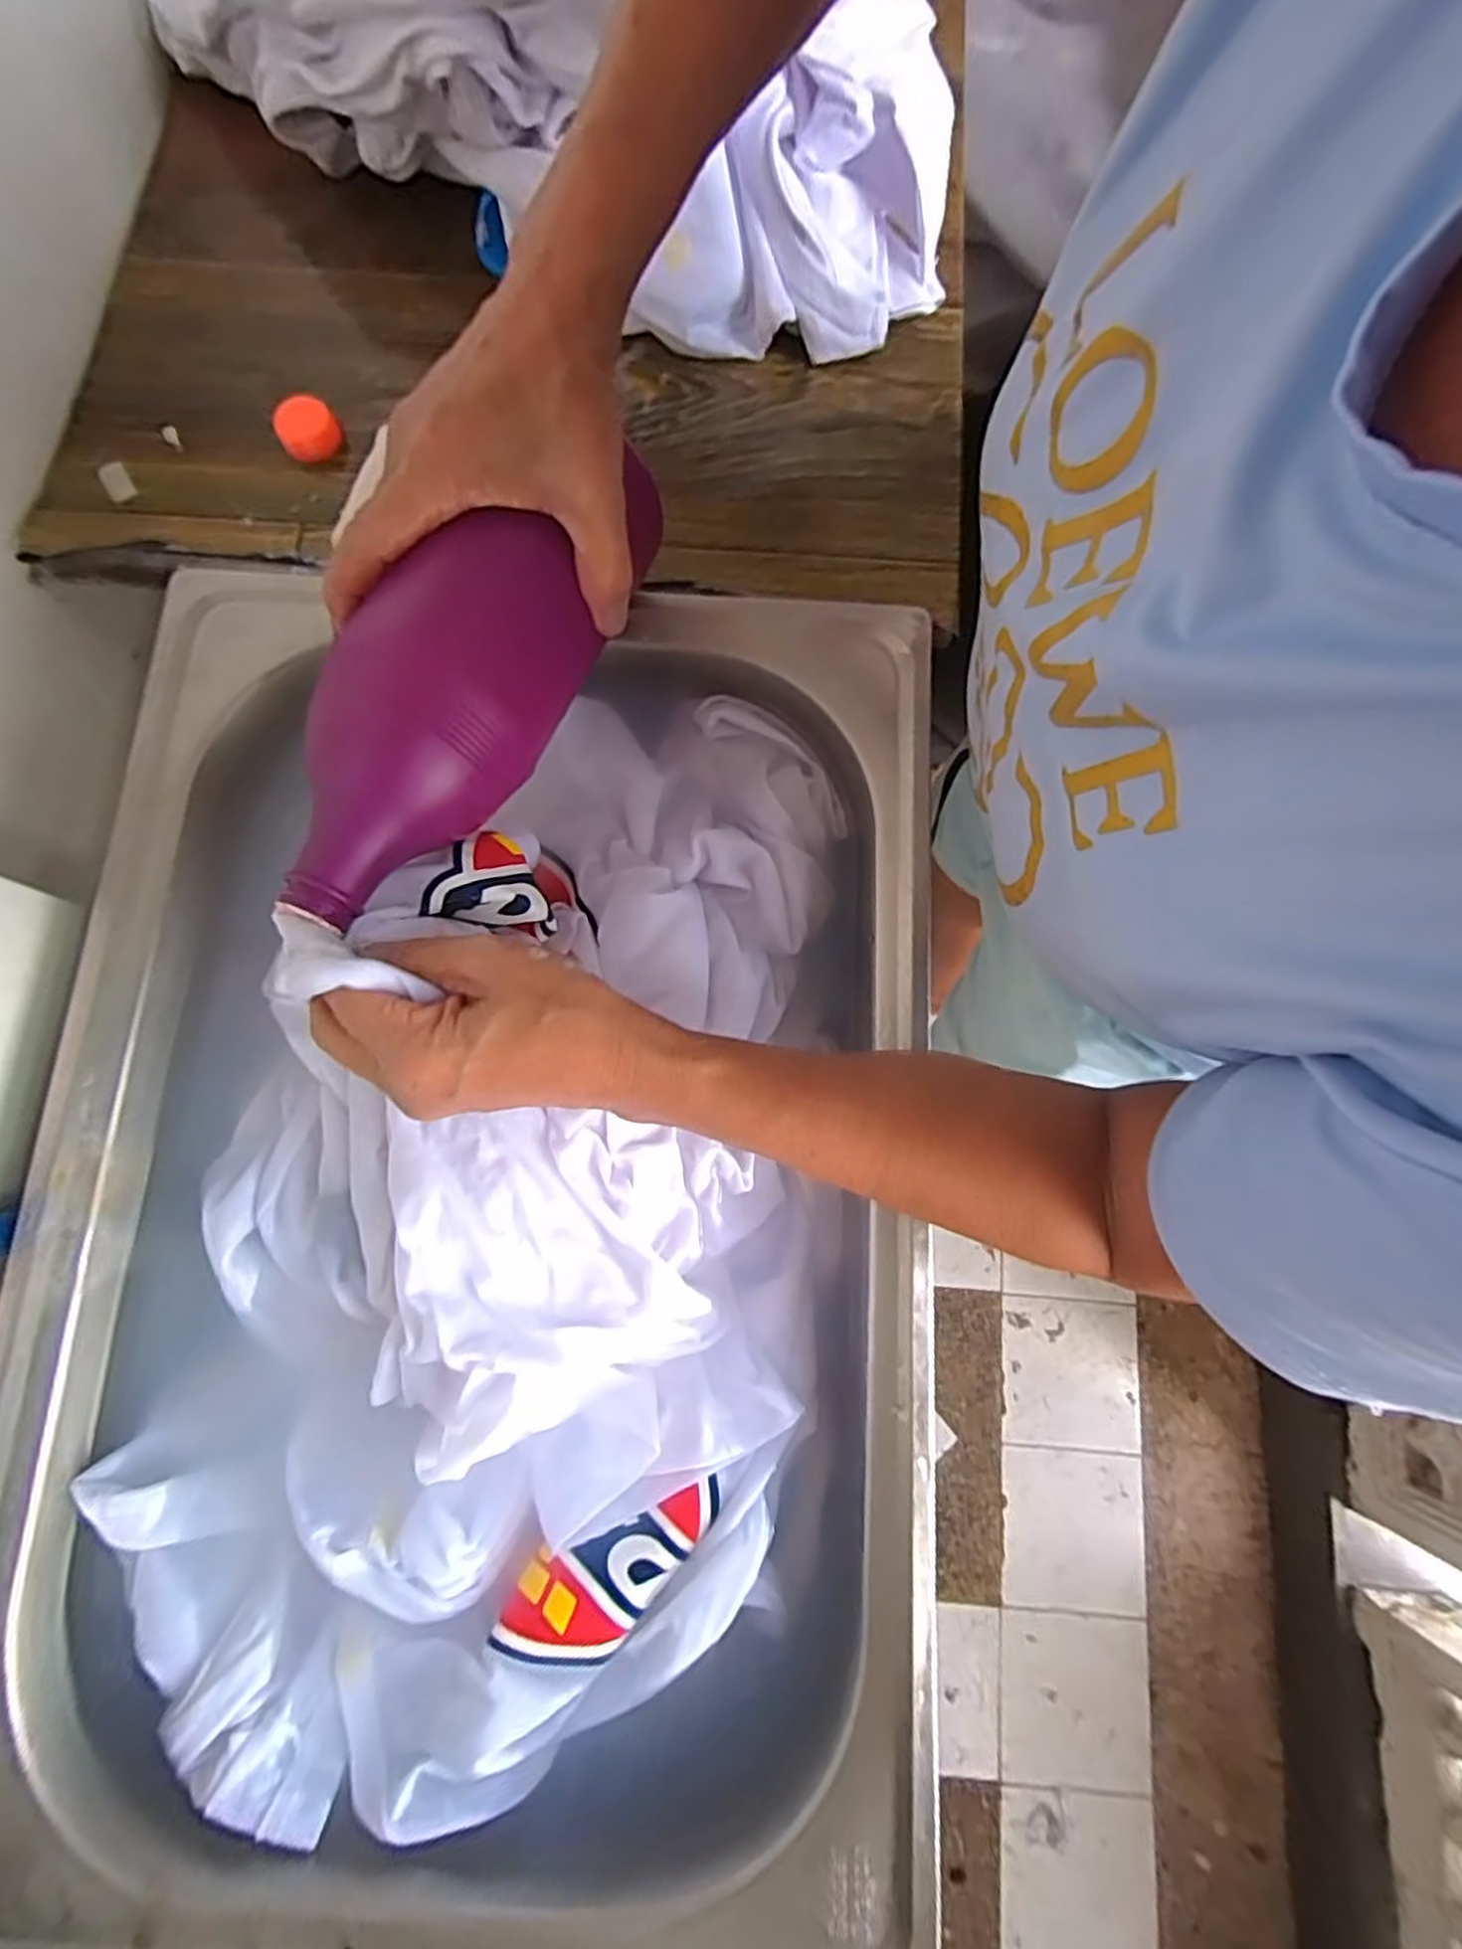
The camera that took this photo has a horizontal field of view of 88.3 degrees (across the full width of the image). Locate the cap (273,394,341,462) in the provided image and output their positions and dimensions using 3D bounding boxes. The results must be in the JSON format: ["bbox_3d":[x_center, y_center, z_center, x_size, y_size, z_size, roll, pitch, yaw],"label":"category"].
[{"bbox_3d":[-0.231,-0.298,0.411,0.031,0.016,0.027,-30,81,-7],"label":"cap"}]

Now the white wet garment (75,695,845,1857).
[{"bbox_3d":[-0.098,0.088,0.333,0.286,0.111,0.518,11,78,1],"label":"white wet garment"}]

